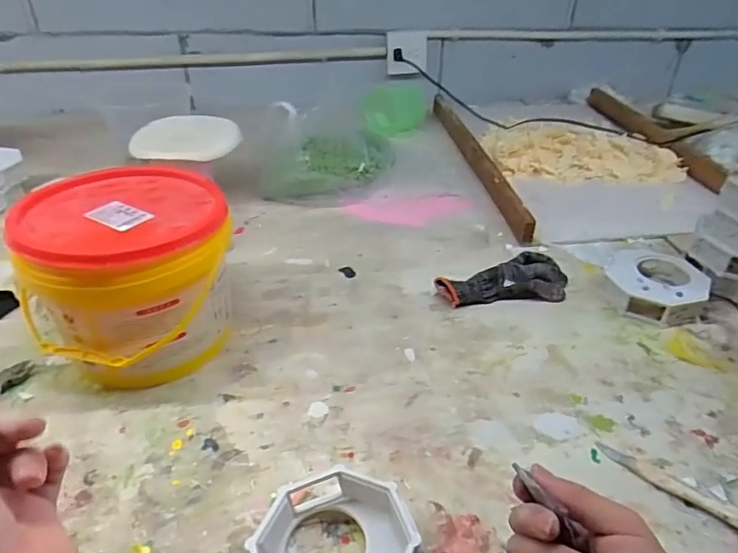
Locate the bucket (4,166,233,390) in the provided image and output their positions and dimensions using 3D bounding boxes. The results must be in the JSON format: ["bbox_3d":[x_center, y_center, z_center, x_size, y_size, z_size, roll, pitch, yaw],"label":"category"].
[{"bbox_3d":[-0.254,-0.004,0.595,0.201,0.164,0.221,-16,39,-22],"label":"bucket"}]

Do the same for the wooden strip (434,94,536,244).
[{"bbox_3d":[0.194,-0.223,1.007,0.026,0.049,0.560,-3,36,-7],"label":"wooden strip"}]

